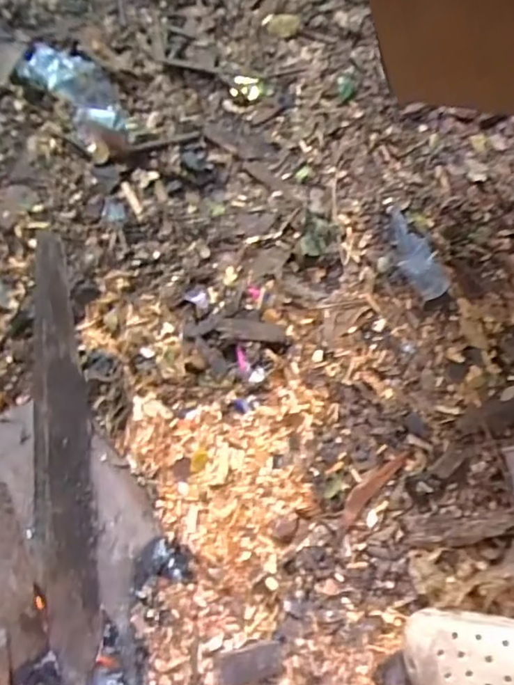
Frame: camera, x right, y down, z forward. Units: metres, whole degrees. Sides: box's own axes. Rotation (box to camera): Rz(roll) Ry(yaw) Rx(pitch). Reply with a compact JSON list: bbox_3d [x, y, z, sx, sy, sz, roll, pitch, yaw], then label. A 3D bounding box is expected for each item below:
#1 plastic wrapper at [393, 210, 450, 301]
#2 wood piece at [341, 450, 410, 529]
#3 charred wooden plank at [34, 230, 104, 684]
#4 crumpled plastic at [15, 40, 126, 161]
[{"bbox_3d":[0.226,-0.128,0.739,0.050,0.009,0.139,-25,75,-9],"label":"plastic wrapper"},{"bbox_3d":[0.145,0.177,0.641,0.025,0.006,0.123,43,76,11],"label":"wood piece"},{"bbox_3d":[-0.224,0.103,0.593,0.068,0.048,0.526,11,59,-43],"label":"charred wooden plank"},{"bbox_3d":[-0.268,-0.382,0.780,0.096,0.026,0.207,-40,78,-13],"label":"crumpled plastic"}]

